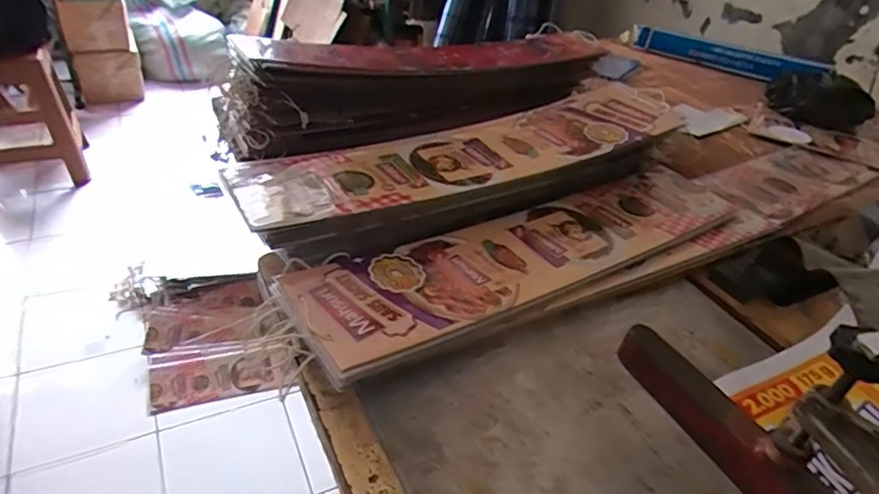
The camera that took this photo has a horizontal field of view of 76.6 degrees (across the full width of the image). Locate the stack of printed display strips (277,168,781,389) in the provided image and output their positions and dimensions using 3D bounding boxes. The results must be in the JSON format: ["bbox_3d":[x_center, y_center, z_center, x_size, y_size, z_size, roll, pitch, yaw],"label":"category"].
[{"bbox_3d":[0.124,0.006,0.599,0.560,0.041,0.150,-17,44,-29],"label":"stack of printed display strips"}]

